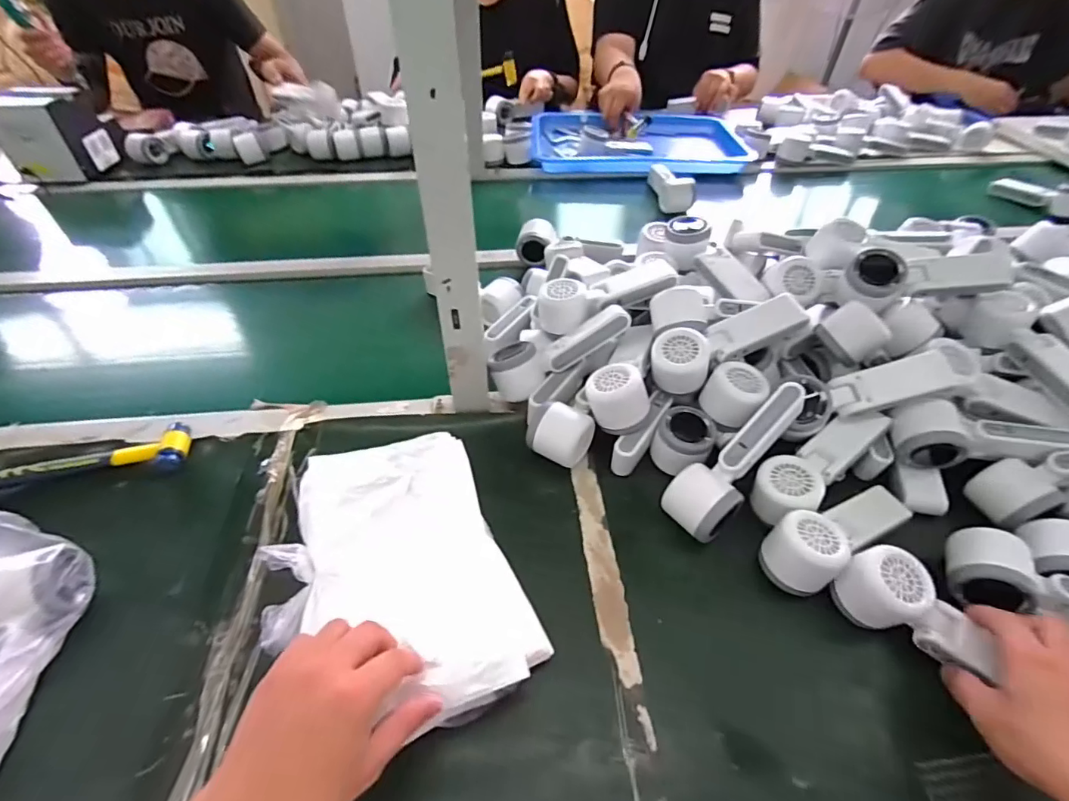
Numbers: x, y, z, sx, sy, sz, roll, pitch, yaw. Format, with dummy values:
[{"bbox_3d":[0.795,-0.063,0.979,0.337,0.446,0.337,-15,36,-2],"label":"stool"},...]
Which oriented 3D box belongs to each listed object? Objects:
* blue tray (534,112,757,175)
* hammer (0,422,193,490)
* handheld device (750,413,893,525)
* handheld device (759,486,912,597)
[{"bbox_3d":[0.241,-0.598,1.175,0.477,0.033,0.333,6,46,4],"label":"blue tray"},{"bbox_3d":[-0.489,0.064,0.531,0.237,0.026,0.057,-9,47,-9],"label":"hammer"},{"bbox_3d":[0.281,0.061,0.509,0.166,0.046,0.058,-29,53,-26],"label":"handheld device"},{"bbox_3d":[0.285,0.116,0.473,0.159,0.052,0.056,-22,50,-21],"label":"handheld device"}]

